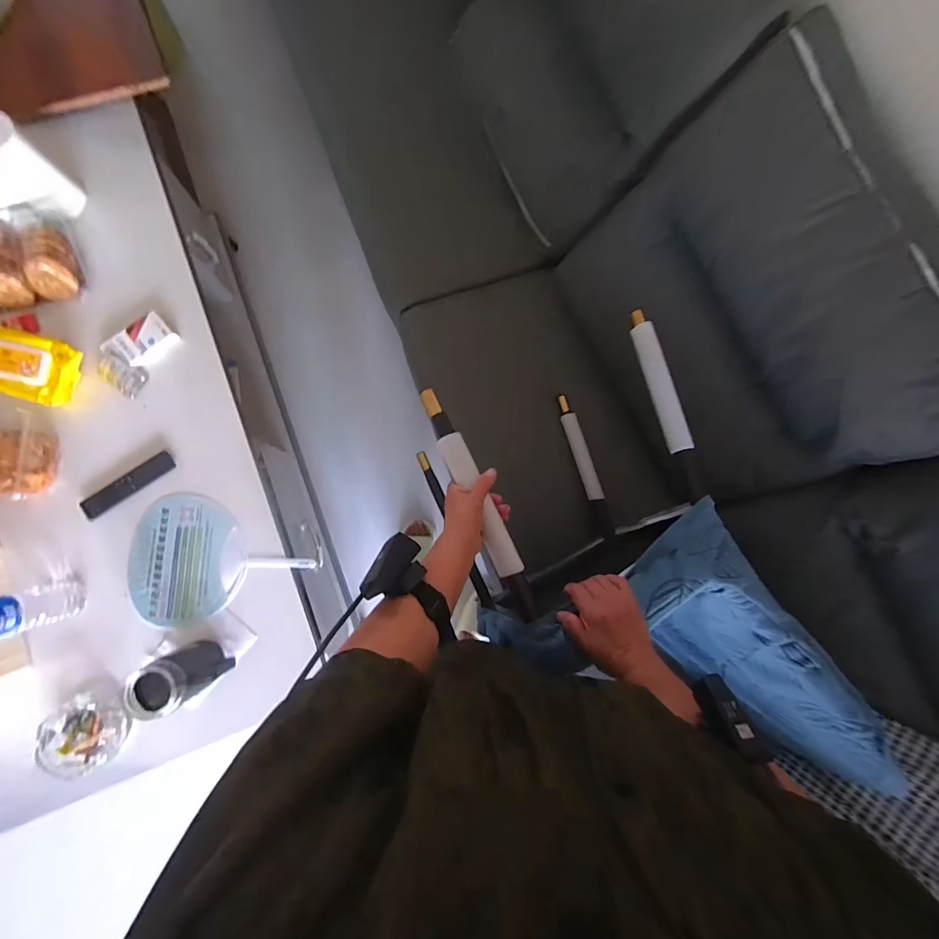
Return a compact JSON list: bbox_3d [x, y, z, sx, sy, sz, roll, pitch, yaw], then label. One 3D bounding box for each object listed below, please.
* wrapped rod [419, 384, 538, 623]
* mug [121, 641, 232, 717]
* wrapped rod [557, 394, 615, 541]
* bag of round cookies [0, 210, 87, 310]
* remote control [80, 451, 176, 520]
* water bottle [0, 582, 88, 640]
[{"bbox_3d":[0.010,0.040,0.550,0.036,0.027,0.336,-24,78,-6],"label":"wrapped rod"},{"bbox_3d":[-0.450,0.321,0.641,0.098,0.128,0.071,-30,85,-7],"label":"mug"},{"bbox_3d":[0.257,-0.008,0.905,0.035,0.027,0.329,-15,84,-5],"label":"wrapped rod"},{"bbox_3d":[-0.831,-0.368,0.724,0.221,0.061,0.142,-17,84,-6],"label":"bag of round cookies"},{"bbox_3d":[-0.600,0.027,0.722,0.165,0.012,0.036,-35,86,-7],"label":"remote control"},{"bbox_3d":[-0.675,0.212,0.596,0.063,0.217,0.065,-4,83,-4],"label":"water bottle"}]

